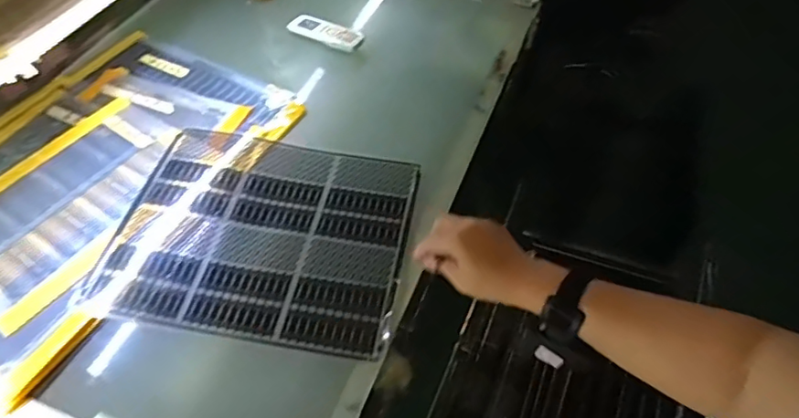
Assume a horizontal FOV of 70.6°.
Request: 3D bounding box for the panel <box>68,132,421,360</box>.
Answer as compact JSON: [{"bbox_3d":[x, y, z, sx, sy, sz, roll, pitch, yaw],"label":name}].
[{"bbox_3d":[-0.197,0.028,0.835,0.404,0.012,0.338,10,52,3],"label":"panel"}]

